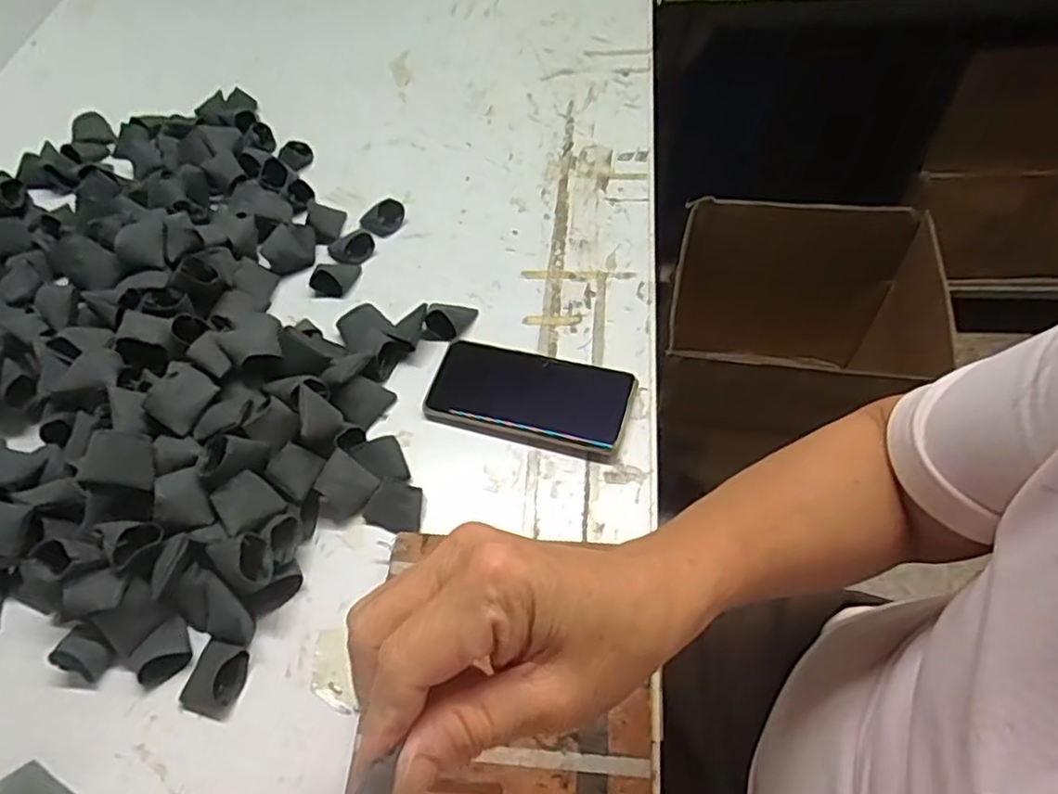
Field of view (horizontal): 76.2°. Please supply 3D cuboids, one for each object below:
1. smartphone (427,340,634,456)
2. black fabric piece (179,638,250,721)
[{"bbox_3d":[0.000,-0.002,0.535,0.156,0.007,0.078,12,59,13],"label":"smartphone"},{"bbox_3d":[-0.206,0.184,0.442,0.037,0.016,0.044,13,59,14],"label":"black fabric piece"}]

